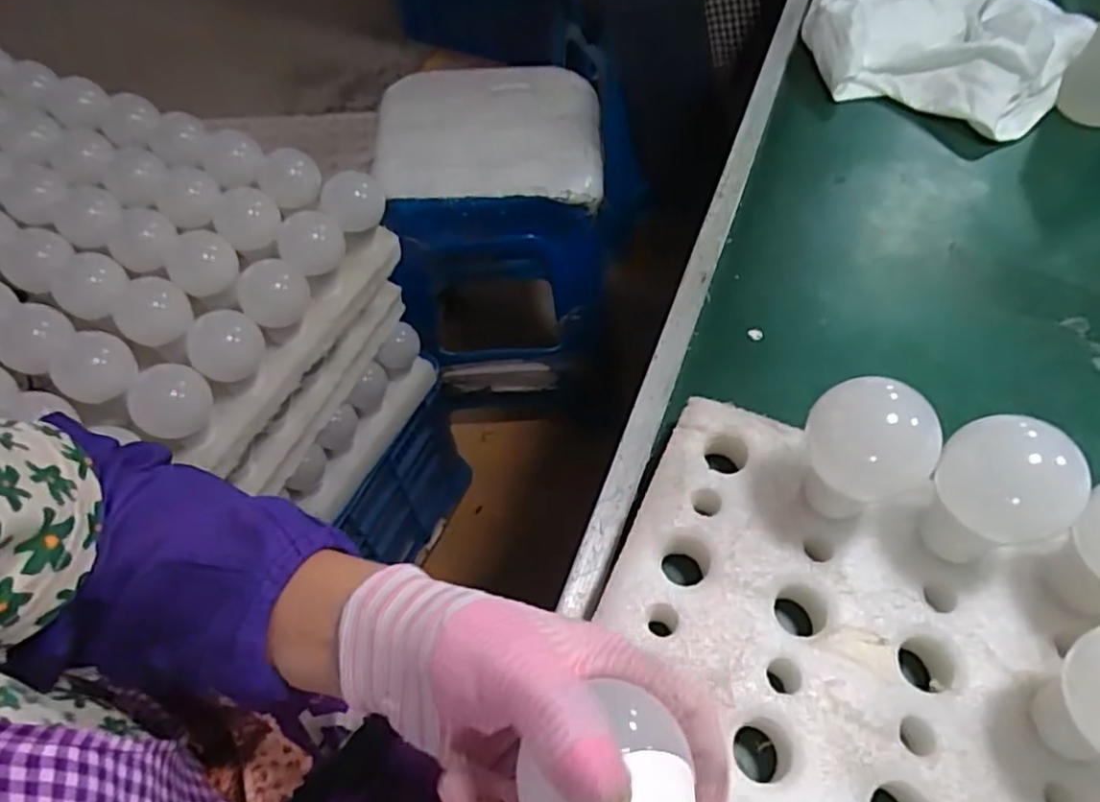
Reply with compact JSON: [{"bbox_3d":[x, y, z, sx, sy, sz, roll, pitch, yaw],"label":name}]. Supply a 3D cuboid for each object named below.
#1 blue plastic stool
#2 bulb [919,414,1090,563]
[{"bbox_3d":[-0.069,-0.230,1.072,0.297,0.437,0.305,-10,57,-3],"label":"blue plastic stool"},{"bbox_3d":[0.214,0.048,0.335,0.051,0.075,0.055,-2,57,2],"label":"bulb"}]

